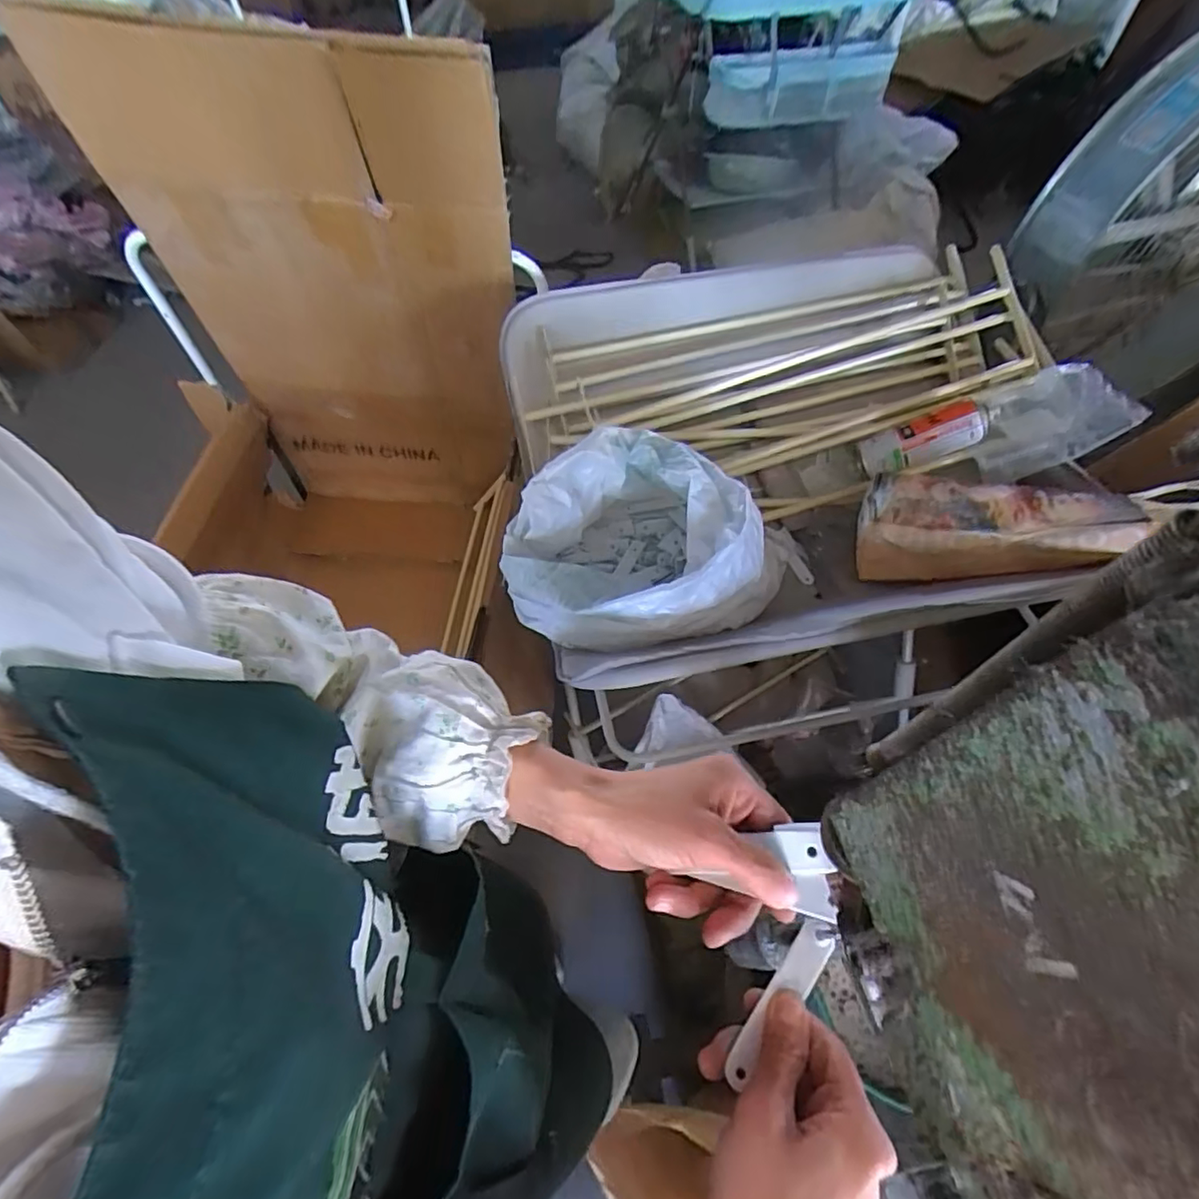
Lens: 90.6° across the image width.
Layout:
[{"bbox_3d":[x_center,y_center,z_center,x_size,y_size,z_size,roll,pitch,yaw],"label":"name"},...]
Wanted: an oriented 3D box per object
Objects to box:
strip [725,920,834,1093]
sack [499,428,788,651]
[{"bbox_3d":[0.092,0.201,0.301,0.083,0.009,0.018,-36,64,-28],"label":"strip"},{"bbox_3d":[0.034,-0.051,0.700,0.256,0.170,0.252,-29,62,-17],"label":"sack"}]

